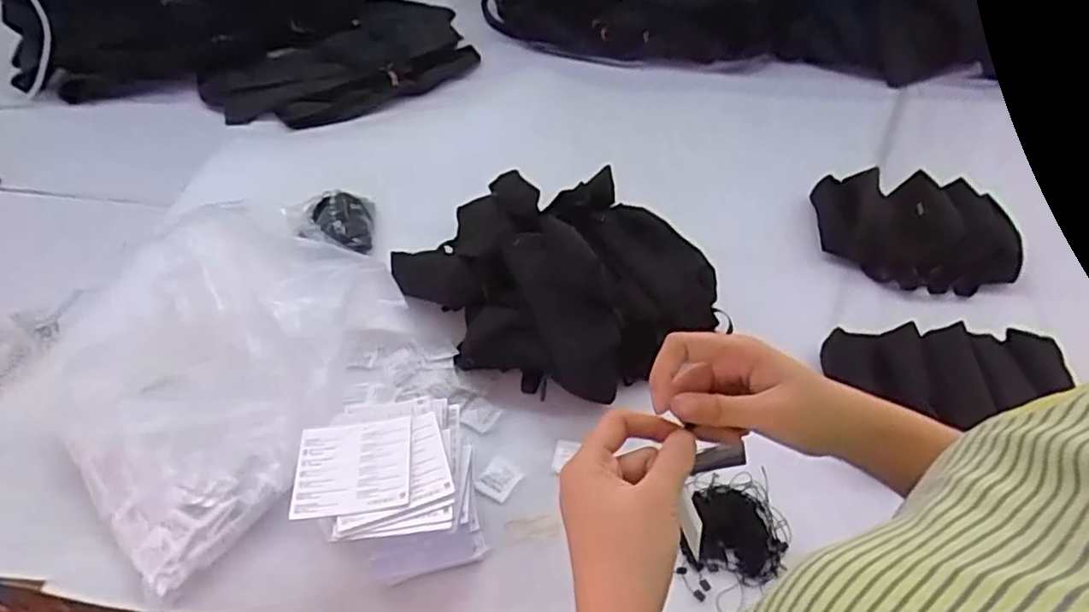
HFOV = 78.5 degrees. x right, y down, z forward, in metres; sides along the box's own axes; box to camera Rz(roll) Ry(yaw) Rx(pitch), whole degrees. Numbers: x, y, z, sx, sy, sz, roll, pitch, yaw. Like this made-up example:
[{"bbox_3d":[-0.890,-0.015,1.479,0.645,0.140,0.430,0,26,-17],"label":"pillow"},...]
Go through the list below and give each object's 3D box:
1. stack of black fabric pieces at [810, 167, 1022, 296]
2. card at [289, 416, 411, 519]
[{"bbox_3d":[0.543,-0.109,0.985,0.261,0.072,0.210,6,45,7],"label":"stack of black fabric pieces"},{"bbox_3d":[-0.170,0.142,0.594,0.099,0.005,0.090,-7,47,-2],"label":"card"}]

